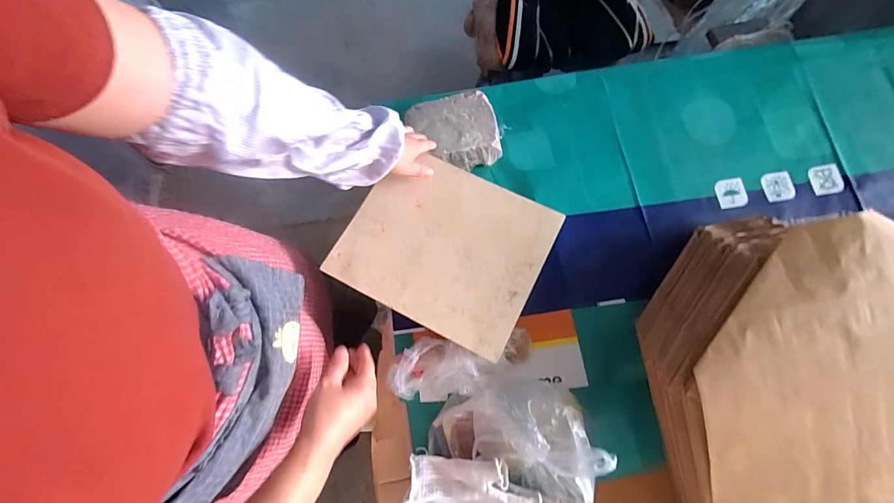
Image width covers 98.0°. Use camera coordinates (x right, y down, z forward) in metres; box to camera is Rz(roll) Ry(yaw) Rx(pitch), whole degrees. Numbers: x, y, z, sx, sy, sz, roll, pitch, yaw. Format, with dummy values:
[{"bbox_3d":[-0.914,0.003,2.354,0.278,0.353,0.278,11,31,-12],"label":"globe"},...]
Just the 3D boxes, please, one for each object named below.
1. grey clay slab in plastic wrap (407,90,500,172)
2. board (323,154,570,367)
[{"bbox_3d":[0.008,-0.203,0.685,0.151,0.065,0.126,-14,70,-4],"label":"grey clay slab in plastic wrap"},{"bbox_3d":[-0.004,-0.014,0.570,0.279,0.012,0.234,27,72,10],"label":"board"}]

